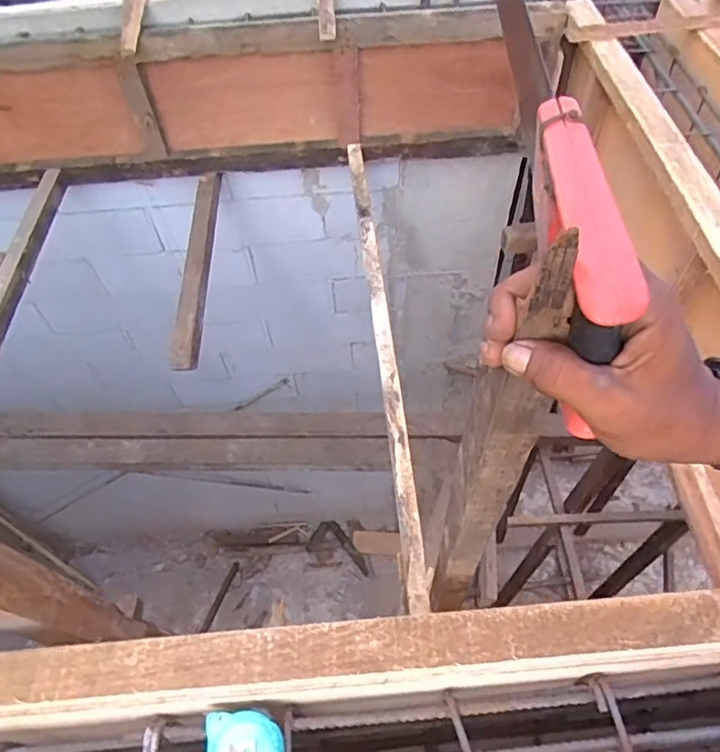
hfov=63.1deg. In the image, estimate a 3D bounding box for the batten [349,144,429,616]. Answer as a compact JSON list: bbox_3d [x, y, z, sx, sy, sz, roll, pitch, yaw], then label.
[{"bbox_3d":[0.041,-0.151,1.397,0.048,0.070,1.325,-6,53,-1],"label":"batten"}]

